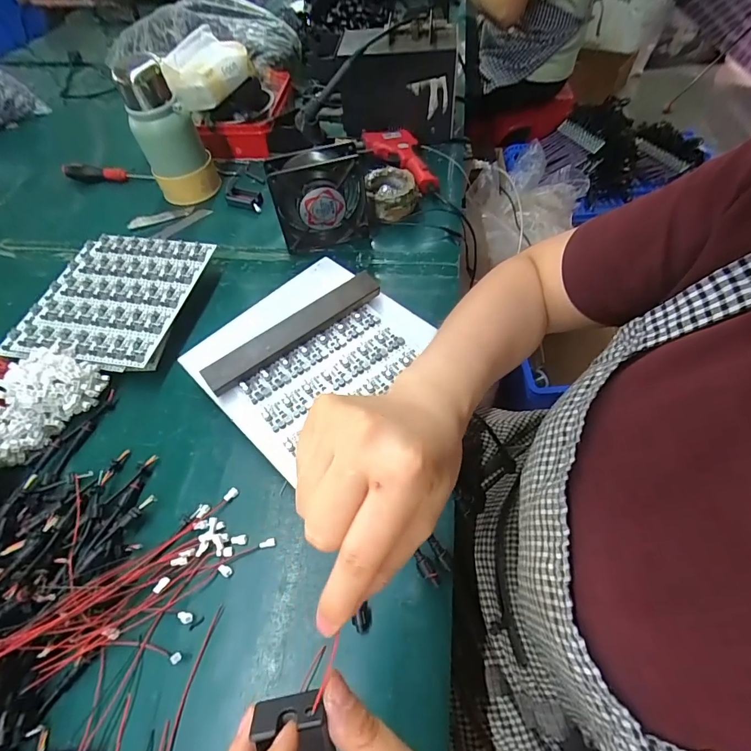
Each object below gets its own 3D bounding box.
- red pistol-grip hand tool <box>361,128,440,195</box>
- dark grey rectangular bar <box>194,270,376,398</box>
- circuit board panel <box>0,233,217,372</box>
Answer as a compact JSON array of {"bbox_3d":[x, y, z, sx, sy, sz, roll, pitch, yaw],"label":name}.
[{"bbox_3d":[0.037,-0.350,0.661,0.103,0.034,0.148,-8,55,-2],"label":"red pistol-grip hand tool"},{"bbox_3d":[-0.085,-0.048,0.437,0.204,0.026,0.031,-35,60,-19],"label":"dark grey rectangular bar"},{"bbox_3d":[-0.333,-0.102,0.521,0.191,0.013,0.207,10,60,9],"label":"circuit board panel"}]

